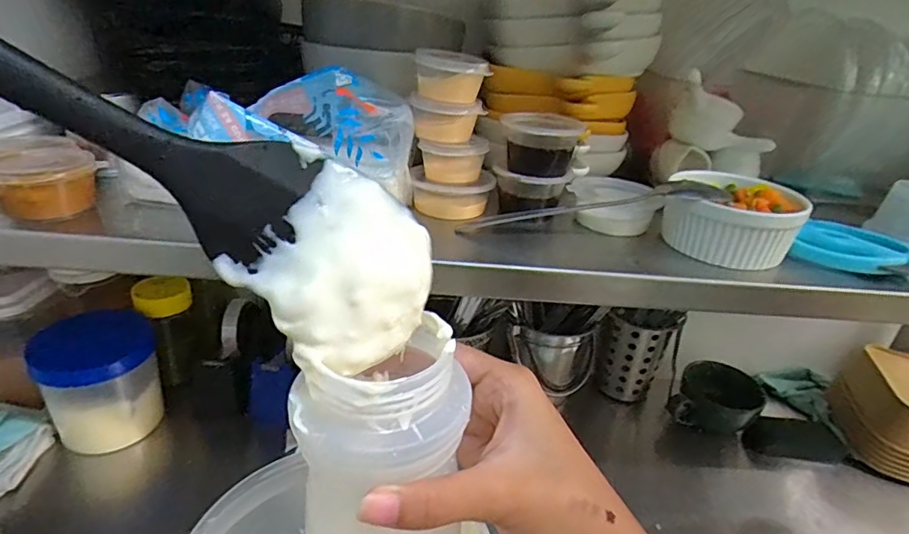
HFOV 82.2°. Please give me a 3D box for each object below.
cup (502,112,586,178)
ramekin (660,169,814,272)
[{"bbox_3d":[0.068,-0.095,0.408,0.059,0.044,0.052,12,28,12],"label":"cup"},{"bbox_3d":[0.213,-0.039,0.400,0.090,0.049,0.101,22,31,29],"label":"ramekin"}]

